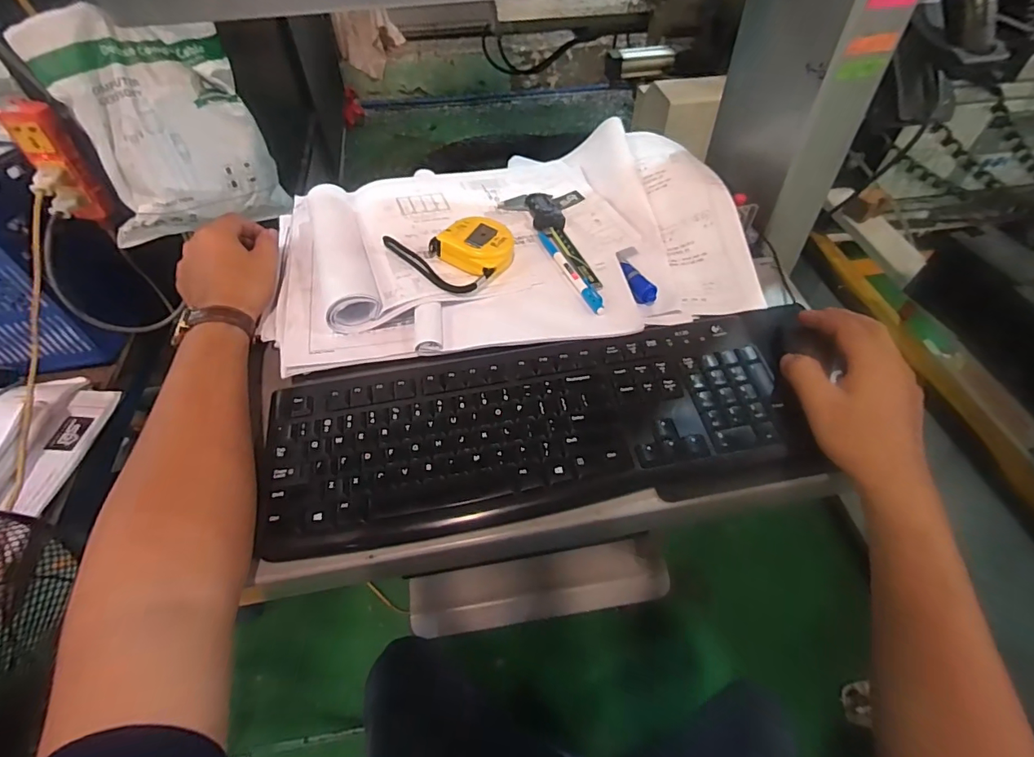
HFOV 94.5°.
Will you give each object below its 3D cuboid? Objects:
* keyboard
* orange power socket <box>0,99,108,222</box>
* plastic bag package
[{"bbox_3d":[0.028,0.043,0.405,0.458,0.028,0.155,-10,53,-5],"label":"keyboard"},{"bbox_3d":[-0.639,-0.301,0.673,0.060,0.157,0.034,-21,55,-15],"label":"orange power socket"},{"bbox_3d":[-0.438,-0.317,0.609,0.206,0.239,0.047,-25,30,-27],"label":"plastic bag package"}]

